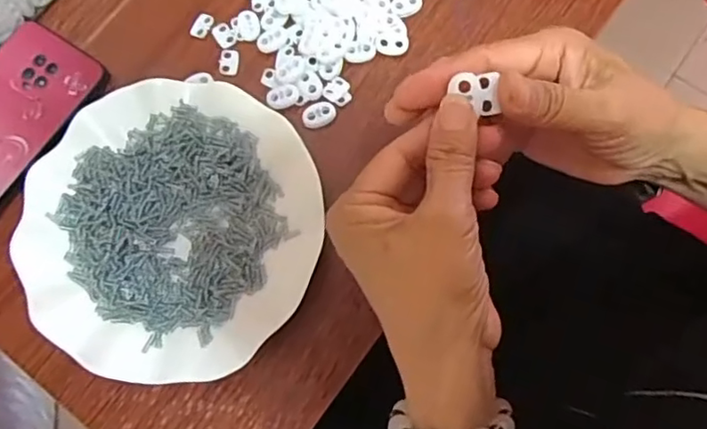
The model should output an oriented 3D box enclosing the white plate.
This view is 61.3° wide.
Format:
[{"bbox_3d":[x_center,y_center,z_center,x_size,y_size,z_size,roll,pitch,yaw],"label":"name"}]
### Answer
[{"bbox_3d":[-0.114,0.006,0.373,0.179,0.021,0.180,-1,76,2],"label":"white plate"}]

